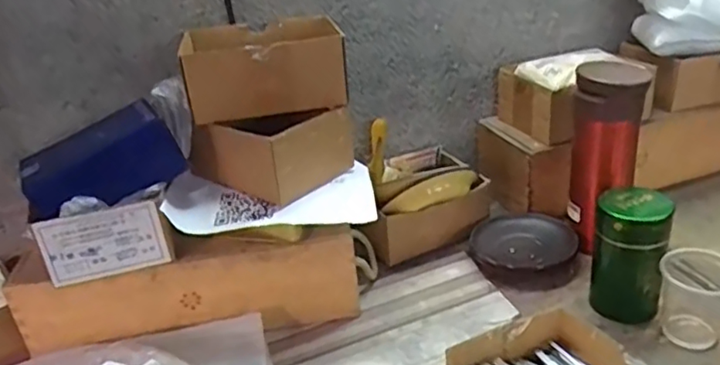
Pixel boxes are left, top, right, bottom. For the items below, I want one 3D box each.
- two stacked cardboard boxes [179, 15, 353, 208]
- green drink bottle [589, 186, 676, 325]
[{"bbox_3d":[-0.096,-0.079,0.606,0.131,0.157,0.110,15,33,37],"label":"two stacked cardboard boxes"},{"bbox_3d":[0.259,0.065,0.575,0.063,0.105,0.058,8,31,26],"label":"green drink bottle"}]

